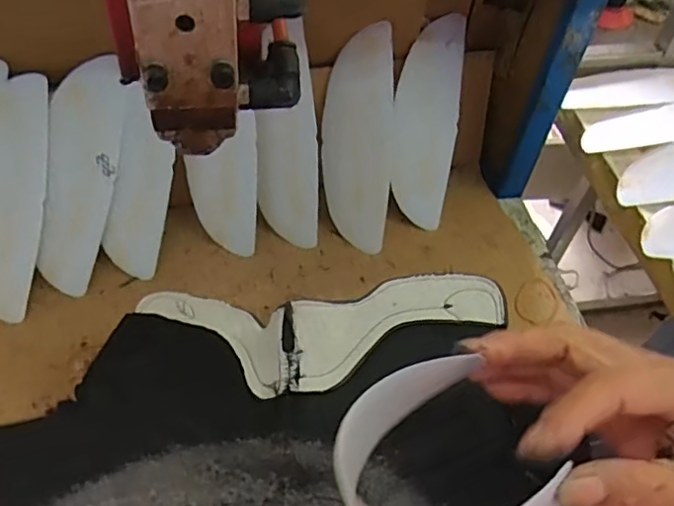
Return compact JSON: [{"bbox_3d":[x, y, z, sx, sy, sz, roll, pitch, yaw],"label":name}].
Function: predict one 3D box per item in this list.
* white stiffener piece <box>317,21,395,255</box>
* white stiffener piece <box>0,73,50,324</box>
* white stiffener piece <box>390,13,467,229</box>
[{"bbox_3d":[0.019,-0.110,0.586,0.070,0.207,0.029,1,8,-5],"label":"white stiffener piece"},{"bbox_3d":[-0.296,-0.051,0.526,0.068,0.017,0.208,7,91,0],"label":"white stiffener piece"},{"bbox_3d":[0.091,-0.133,0.602,0.071,0.203,0.009,3,7,-15],"label":"white stiffener piece"}]

